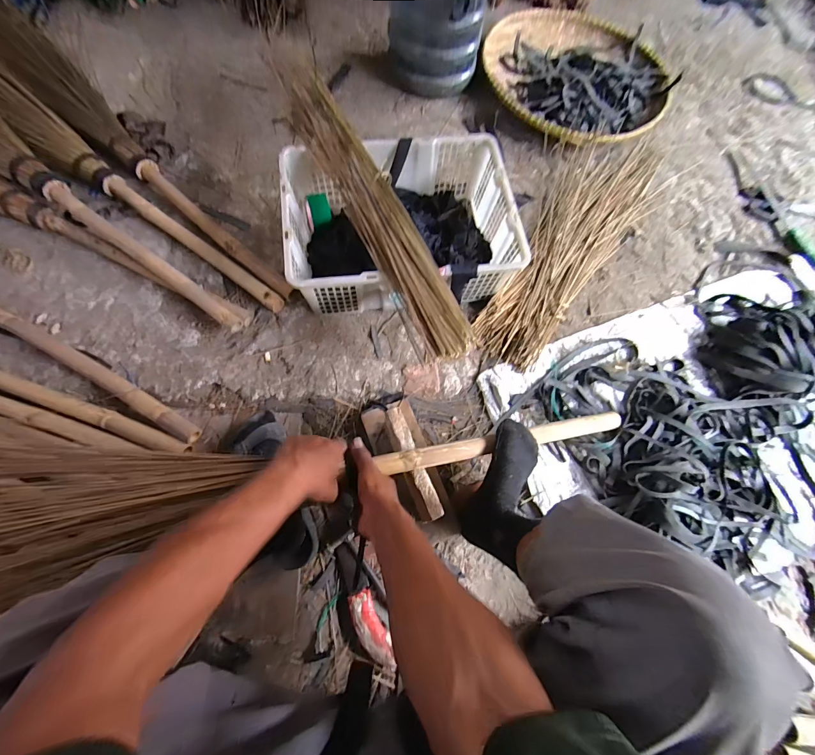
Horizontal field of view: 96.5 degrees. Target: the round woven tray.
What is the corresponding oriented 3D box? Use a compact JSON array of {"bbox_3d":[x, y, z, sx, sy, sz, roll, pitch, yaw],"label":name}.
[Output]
[{"bbox_3d":[0.472,-0.882,1.060,0.548,0.056,0.485,44,77,10],"label":"round woven tray"}]

